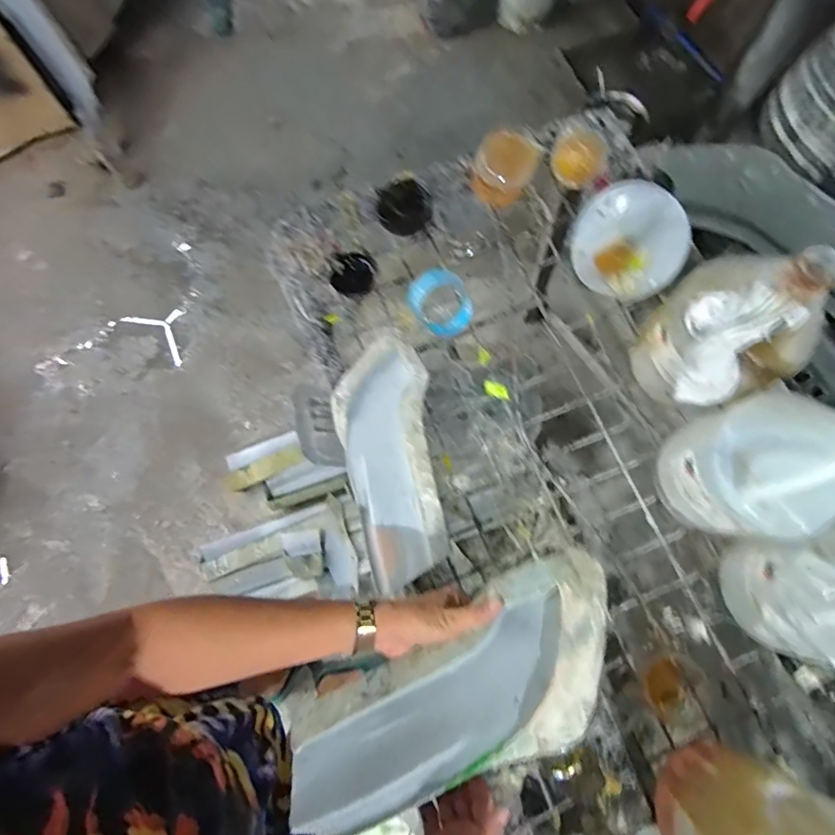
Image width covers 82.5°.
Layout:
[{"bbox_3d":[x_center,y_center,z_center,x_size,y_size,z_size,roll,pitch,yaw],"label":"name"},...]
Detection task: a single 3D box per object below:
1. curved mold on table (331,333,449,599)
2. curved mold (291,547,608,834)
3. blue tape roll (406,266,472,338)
[{"bbox_3d":[-0.038,0.052,0.678,0.141,0.065,0.359,-12,72,-2],"label":"curved mold on table"},{"bbox_3d":[0.042,0.276,0.461,0.355,0.048,0.137,-33,74,-2],"label":"curved mold"},{"bbox_3d":[0.035,-0.163,0.676,0.093,0.038,0.084,43,111,8],"label":"blue tape roll"}]

